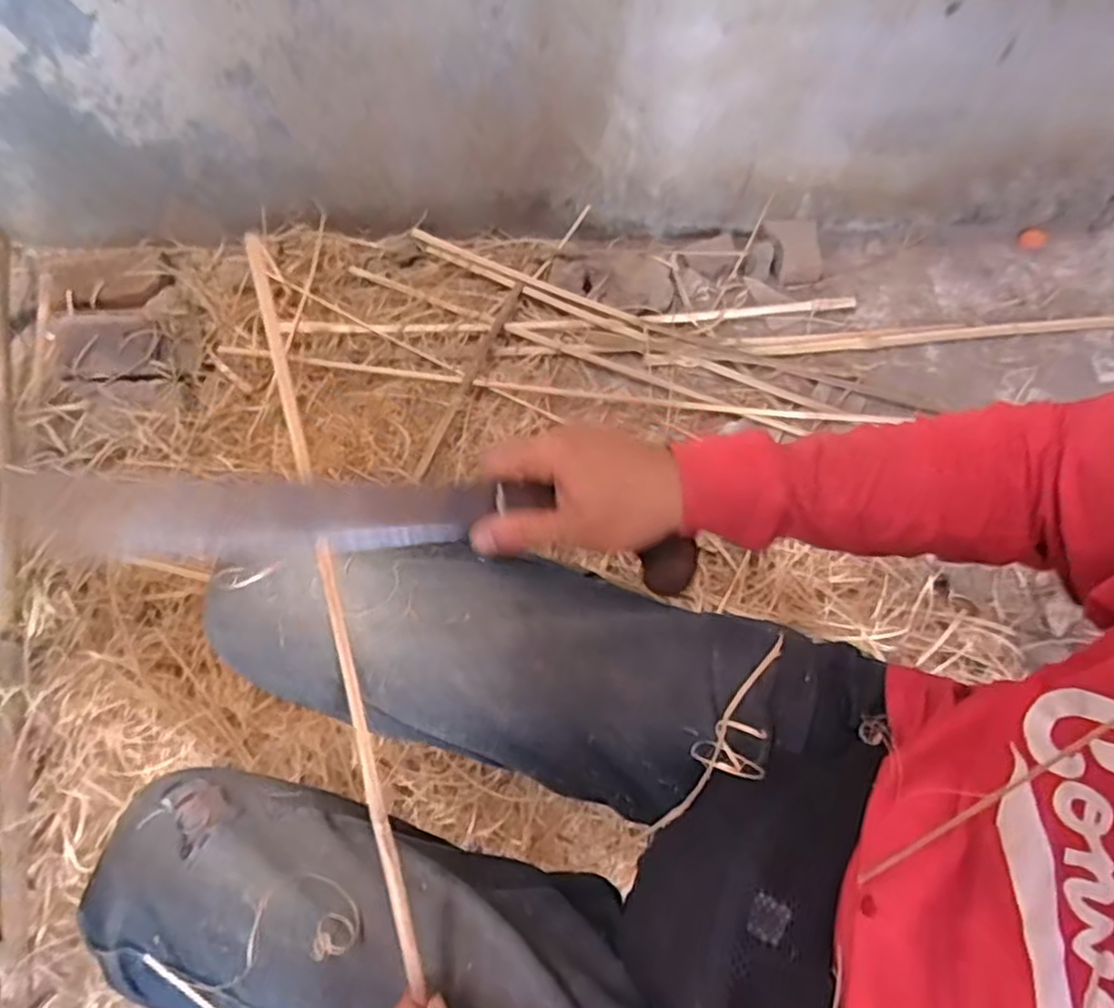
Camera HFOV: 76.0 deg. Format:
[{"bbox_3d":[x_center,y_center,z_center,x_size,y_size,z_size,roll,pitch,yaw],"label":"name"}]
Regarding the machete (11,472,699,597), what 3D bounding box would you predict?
[{"bbox_3d":[-0.103,0.011,0.430,0.390,0.031,0.060,4,62,-12],"label":"machete"}]

